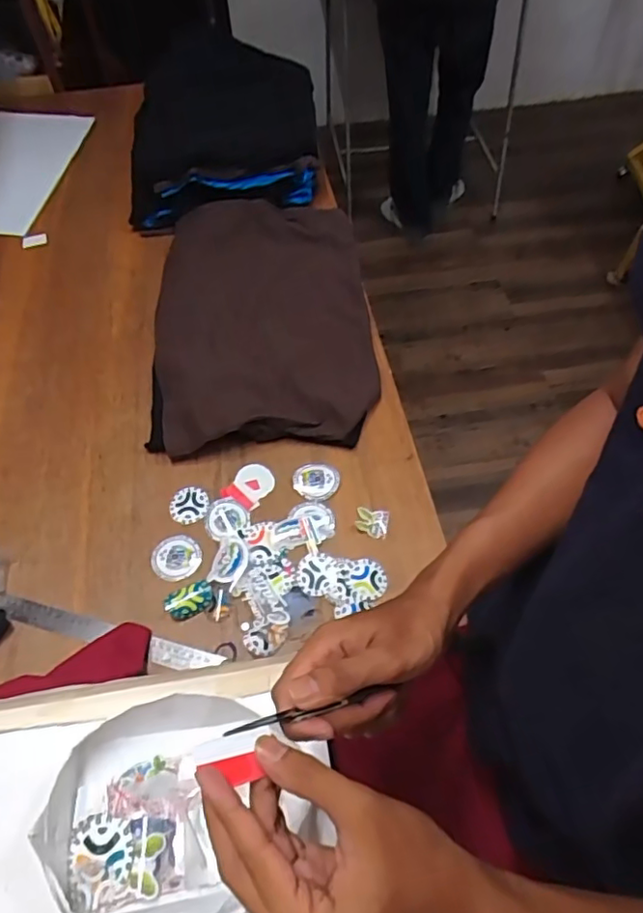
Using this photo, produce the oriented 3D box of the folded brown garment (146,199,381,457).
[{"bbox_3d":[-0.096,-0.238,0.951,0.350,0.057,0.516,-4,58,-3],"label":"folded brown garment"}]

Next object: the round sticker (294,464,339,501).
[{"bbox_3d":[-0.007,0.035,0.812,0.063,0.008,0.053,-6,70,-5],"label":"round sticker"}]

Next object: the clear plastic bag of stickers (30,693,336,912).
[{"bbox_3d":[-0.118,0.273,0.453,0.177,0.049,0.165,-29,63,-17],"label":"clear plastic bag of stickers"}]

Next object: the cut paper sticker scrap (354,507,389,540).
[{"bbox_3d":[0.069,0.089,0.787,0.044,0.004,0.040,11,59,7],"label":"cut paper sticker scrap"}]

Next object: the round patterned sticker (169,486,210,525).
[{"bbox_3d":[-0.183,0.067,0.799,0.052,0.005,0.054,1,64,-1],"label":"round patterned sticker"}]

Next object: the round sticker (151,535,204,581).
[{"bbox_3d":[-0.190,0.133,0.757,0.062,0.009,0.059,0,58,0],"label":"round sticker"}]

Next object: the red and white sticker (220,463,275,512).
[{"bbox_3d":[-0.099,0.039,0.813,0.056,0.004,0.070,32,64,18],"label":"red and white sticker"}]

